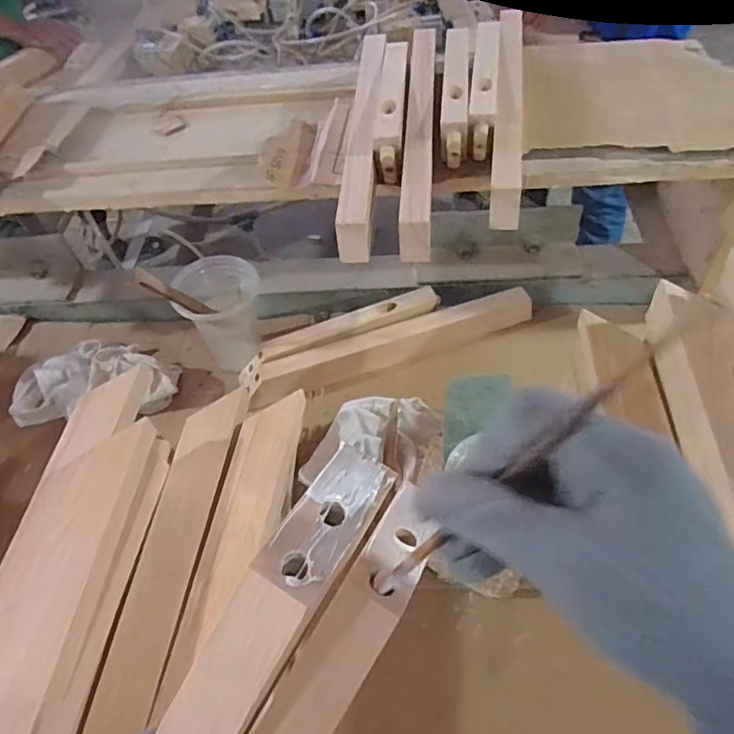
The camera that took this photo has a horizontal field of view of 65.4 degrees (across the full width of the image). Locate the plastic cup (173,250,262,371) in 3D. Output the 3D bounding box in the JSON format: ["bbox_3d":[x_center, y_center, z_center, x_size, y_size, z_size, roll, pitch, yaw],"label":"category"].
[{"bbox_3d":[-0.194,-0.078,0.785,0.105,0.135,0.114,-3,52,4],"label":"plastic cup"}]

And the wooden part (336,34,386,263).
[{"bbox_3d":[0.000,-0.286,0.681,0.031,0.047,0.412,0,52,6],"label":"wooden part"}]

